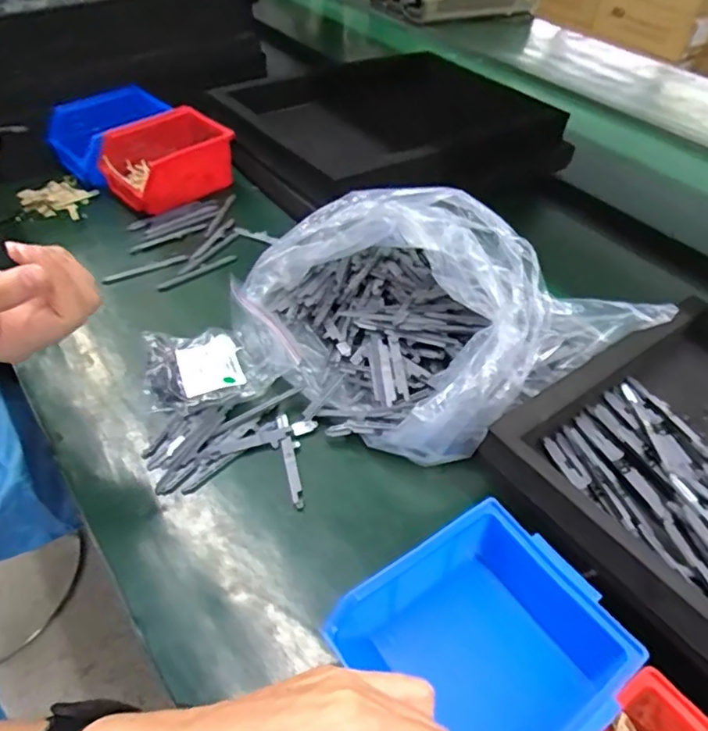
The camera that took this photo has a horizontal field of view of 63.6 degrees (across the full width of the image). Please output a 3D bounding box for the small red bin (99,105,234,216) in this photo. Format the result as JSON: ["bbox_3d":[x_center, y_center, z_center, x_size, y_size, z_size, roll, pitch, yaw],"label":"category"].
[{"bbox_3d":[-0.238,-0.261,0.723,0.140,0.073,0.103,-30,54,-27],"label":"small red bin"}]

